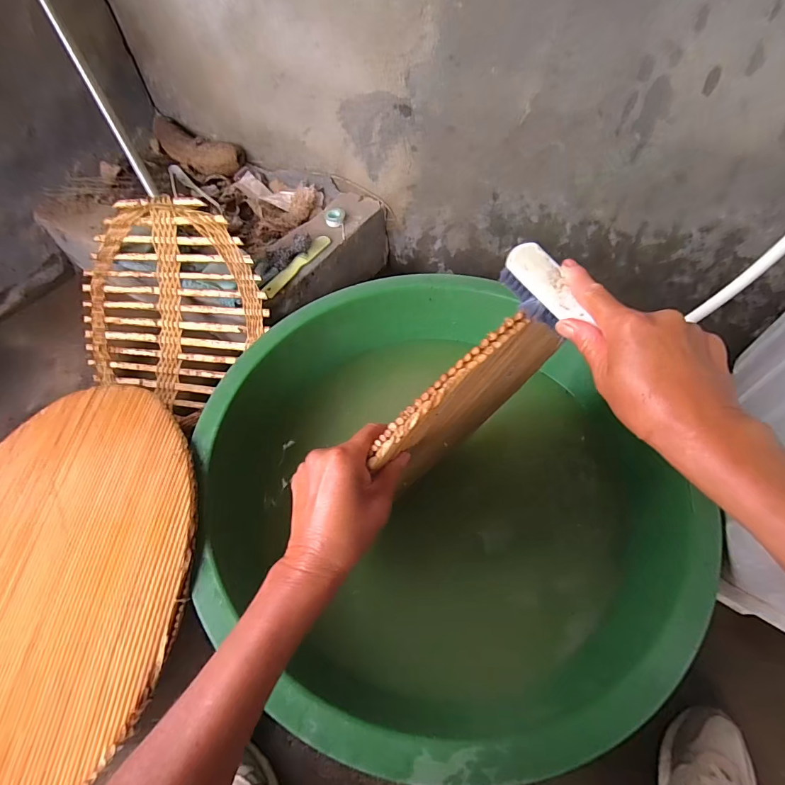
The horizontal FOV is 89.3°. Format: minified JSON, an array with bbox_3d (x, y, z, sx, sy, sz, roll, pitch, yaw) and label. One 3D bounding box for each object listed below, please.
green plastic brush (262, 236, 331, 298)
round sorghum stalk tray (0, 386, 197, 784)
[{"bbox_3d":[-0.197,-0.267,0.830,0.031,0.013,0.207,24,60,19],"label":"green plastic brush"},{"bbox_3d":[-0.552,0.262,0.588,0.608,0.020,0.583,-9,59,16],"label":"round sorghum stalk tray"}]

